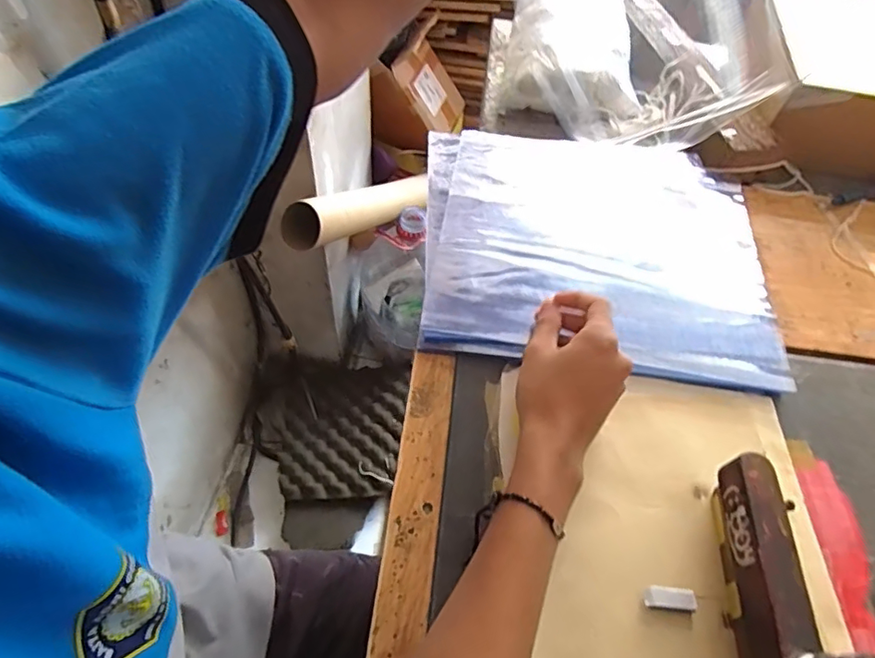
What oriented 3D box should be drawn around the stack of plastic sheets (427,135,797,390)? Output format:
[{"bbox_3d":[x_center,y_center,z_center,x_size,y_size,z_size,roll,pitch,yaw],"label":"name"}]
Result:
[{"bbox_3d":[0.147,-0.071,0.513,0.317,0.019,0.252,7,55,-1],"label":"stack of plastic sheets"}]

